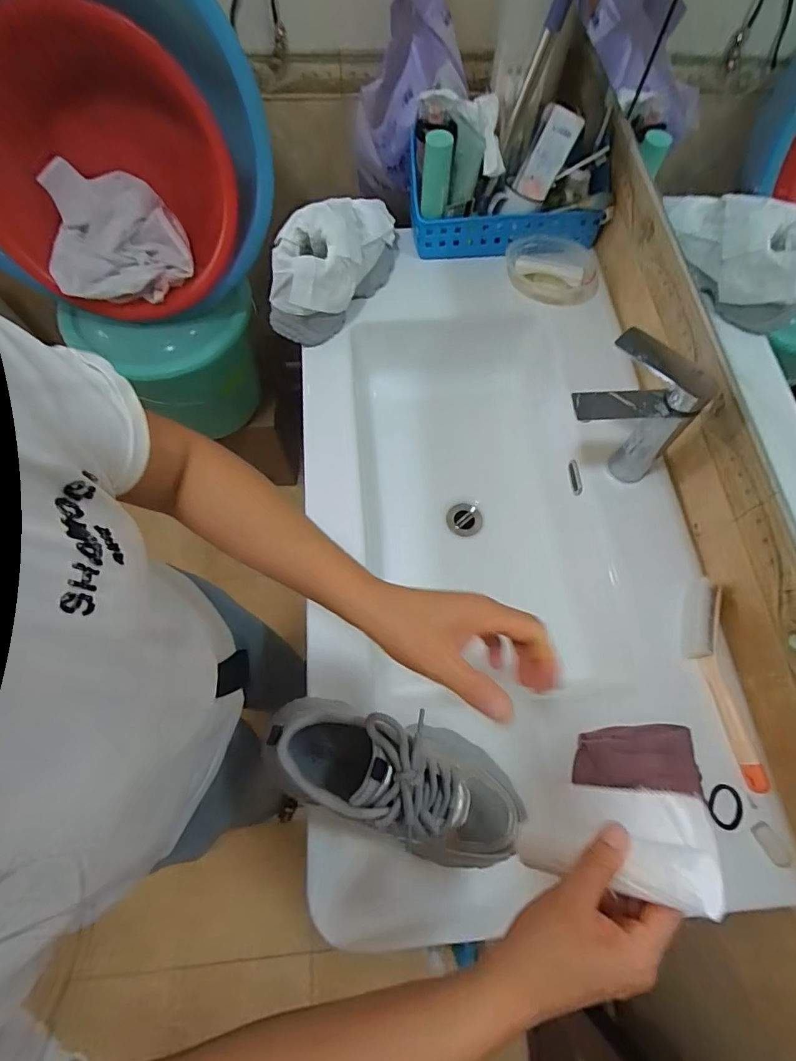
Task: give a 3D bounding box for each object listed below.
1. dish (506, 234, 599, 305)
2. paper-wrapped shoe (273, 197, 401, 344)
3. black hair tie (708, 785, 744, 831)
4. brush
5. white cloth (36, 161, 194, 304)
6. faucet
[{"bbox_3d":[0.261,-0.443,0.851,0.151,0.045,0.109,6,67,0],"label":"dish"},{"bbox_3d":[-0.092,-0.415,0.751,0.093,0.132,0.270,29,69,10],"label":"paper-wrapped shoe"},{"bbox_3d":[0.354,0.299,0.540,0.035,0.005,0.044,25,68,8],"label":"black hair tie"},{"bbox_3d":[0.372,0.169,0.573,0.040,0.030,0.231,-2,67,-3],"label":"brush"},{"bbox_3d":[-0.472,-0.490,0.846,0.223,0.055,0.197,6,109,-7],"label":"white cloth"},{"bbox_3d":[0.278,-0.128,0.621,0.121,0.180,0.105,34,70,12],"label":"faucet"}]

